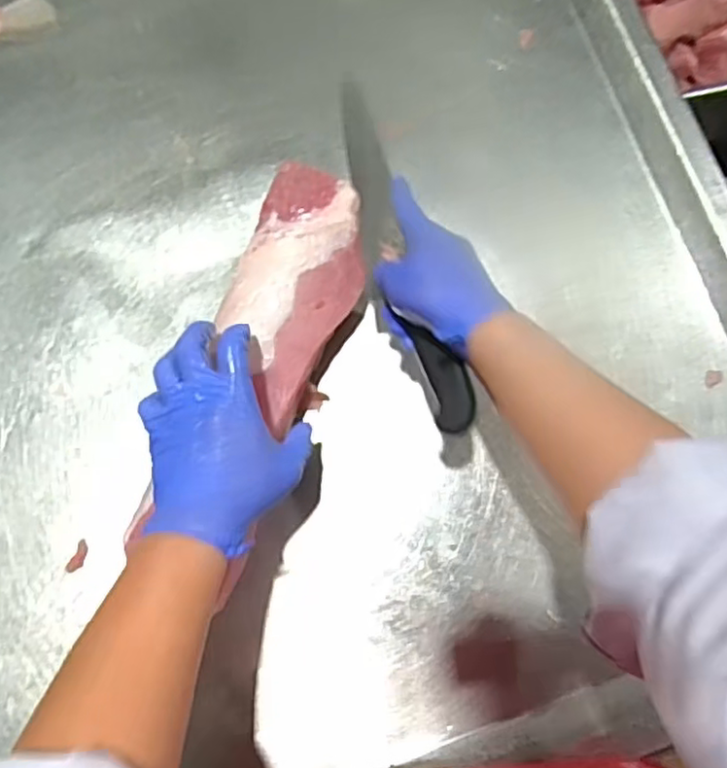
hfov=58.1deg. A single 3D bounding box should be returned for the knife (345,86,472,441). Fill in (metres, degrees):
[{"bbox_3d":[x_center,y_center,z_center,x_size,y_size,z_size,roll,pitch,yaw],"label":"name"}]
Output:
[{"bbox_3d":[0.024,-0.103,0.515,0.041,0.045,0.307,-15,67,-3],"label":"knife"}]

